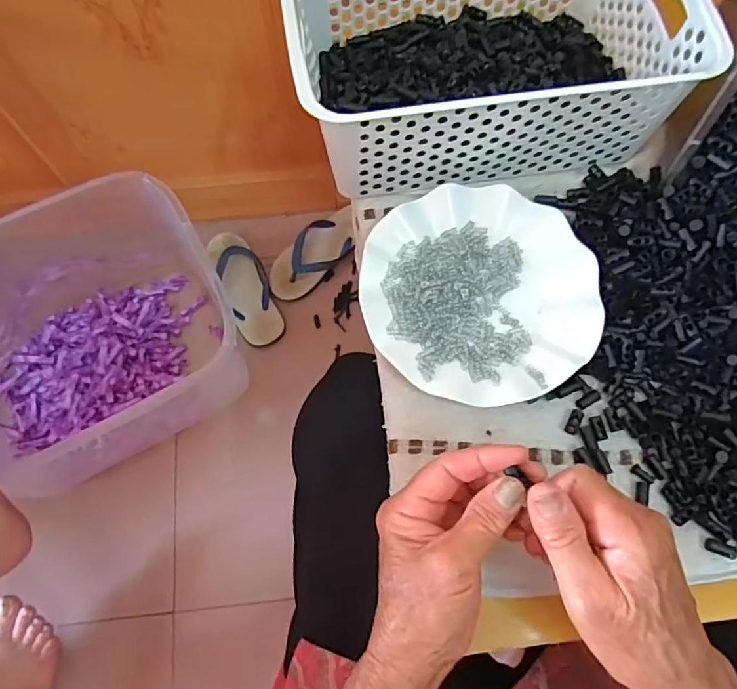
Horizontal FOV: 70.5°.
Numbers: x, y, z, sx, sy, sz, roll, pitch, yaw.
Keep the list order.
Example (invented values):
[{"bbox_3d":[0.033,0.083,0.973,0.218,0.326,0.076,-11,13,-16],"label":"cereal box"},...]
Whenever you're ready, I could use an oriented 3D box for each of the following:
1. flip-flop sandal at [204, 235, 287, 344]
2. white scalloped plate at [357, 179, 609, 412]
[{"bbox_3d":[-0.225,-0.110,0.956,0.081,0.040,0.231,-23,74,-7],"label":"flip-flop sandal"},{"bbox_3d":[0.088,-0.043,0.418,0.179,0.017,0.178,0,72,0],"label":"white scalloped plate"}]

